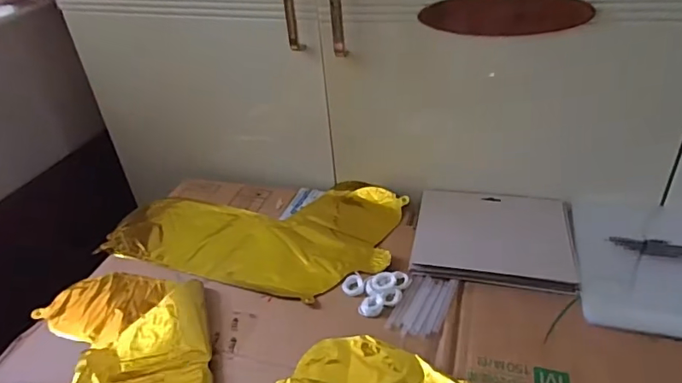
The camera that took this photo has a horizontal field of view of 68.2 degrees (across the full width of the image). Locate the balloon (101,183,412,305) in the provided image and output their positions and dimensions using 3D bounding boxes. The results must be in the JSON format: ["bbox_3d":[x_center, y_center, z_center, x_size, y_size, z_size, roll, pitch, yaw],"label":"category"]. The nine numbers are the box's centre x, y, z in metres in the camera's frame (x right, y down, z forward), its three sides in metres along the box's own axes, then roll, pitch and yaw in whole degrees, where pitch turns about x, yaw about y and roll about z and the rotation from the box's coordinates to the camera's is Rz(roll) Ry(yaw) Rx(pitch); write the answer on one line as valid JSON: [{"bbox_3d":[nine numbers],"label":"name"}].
[{"bbox_3d":[-0.127,0.050,0.739,0.407,0.015,0.246,6,35,17],"label":"balloon"}]

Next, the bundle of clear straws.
[{"bbox_3d":[0.096,0.130,0.587,0.055,0.004,0.091,14,41,23],"label":"bundle of clear straws"}]

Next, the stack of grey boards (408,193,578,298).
[{"bbox_3d":[0.197,0.056,0.647,0.193,0.013,0.162,7,39,15],"label":"stack of grey boards"}]

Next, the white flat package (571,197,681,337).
[{"bbox_3d":[0.395,0.082,0.600,0.201,0.017,0.207,6,38,13],"label":"white flat package"}]

